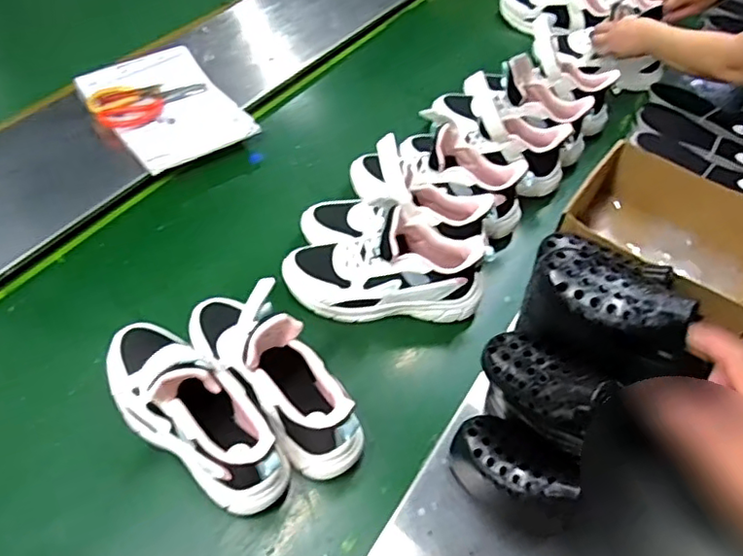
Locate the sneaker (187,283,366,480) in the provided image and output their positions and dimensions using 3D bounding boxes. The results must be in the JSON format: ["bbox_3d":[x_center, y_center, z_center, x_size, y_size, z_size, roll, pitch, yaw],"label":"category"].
[{"bbox_3d":[-0.113,0.088,0.644,0.077,0.148,0.254,-36,63,-28],"label":"sneaker"}]

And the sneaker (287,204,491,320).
[{"bbox_3d":[0.020,-0.016,0.774,0.262,0.114,0.093,0,52,-5],"label":"sneaker"}]

